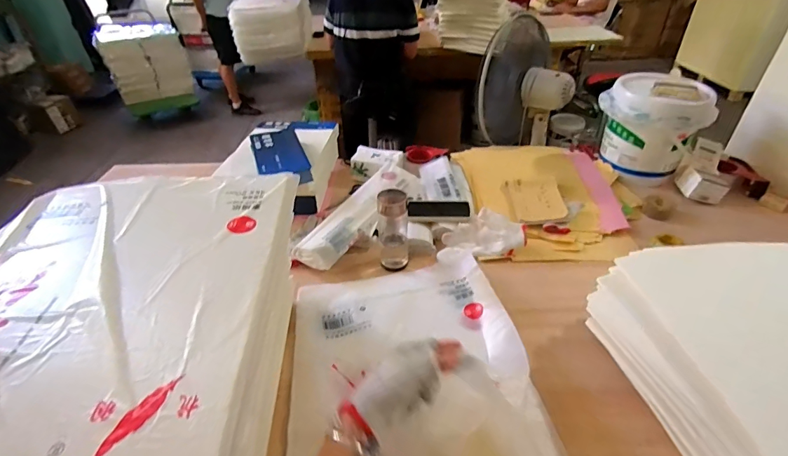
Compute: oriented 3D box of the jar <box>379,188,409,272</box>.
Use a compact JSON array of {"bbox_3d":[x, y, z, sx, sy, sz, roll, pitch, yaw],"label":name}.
[{"bbox_3d":[-0.003,0.013,0.919,0.070,0.185,0.063,0,38,1],"label":"jar"}]

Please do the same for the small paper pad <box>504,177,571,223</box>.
[{"bbox_3d":[0.380,-0.077,1.085,0.138,0.012,0.178,-5,46,3],"label":"small paper pad"}]

